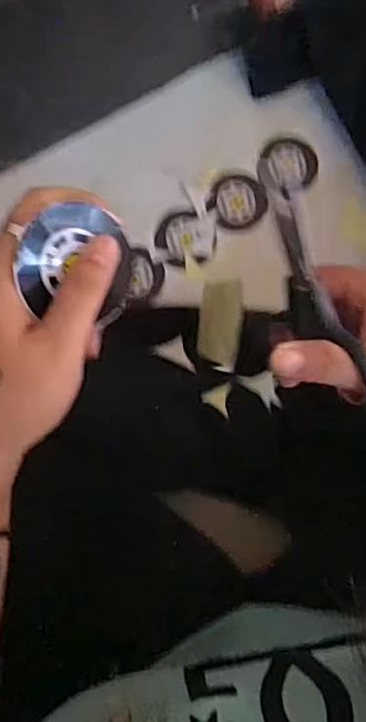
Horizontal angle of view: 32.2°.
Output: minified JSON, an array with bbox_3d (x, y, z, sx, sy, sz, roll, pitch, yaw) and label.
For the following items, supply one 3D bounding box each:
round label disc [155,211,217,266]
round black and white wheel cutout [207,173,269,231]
[{"bbox_3d":[0.003,-0.106,0.545,0.052,0.004,0.045,-3,90,-2],"label":"round label disc"},{"bbox_3d":[0.048,-0.138,0.547,0.049,0.004,0.047,0,90,-2],"label":"round black and white wheel cutout"}]

